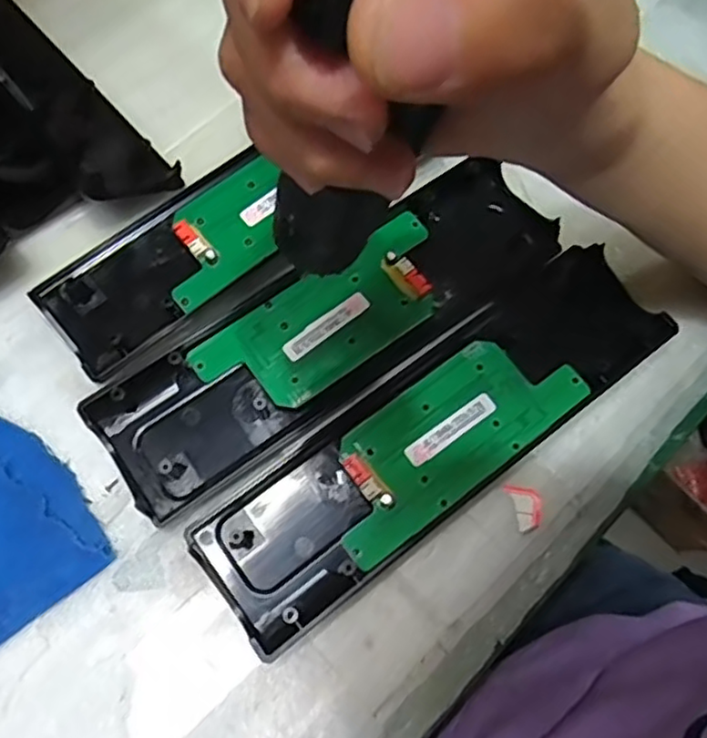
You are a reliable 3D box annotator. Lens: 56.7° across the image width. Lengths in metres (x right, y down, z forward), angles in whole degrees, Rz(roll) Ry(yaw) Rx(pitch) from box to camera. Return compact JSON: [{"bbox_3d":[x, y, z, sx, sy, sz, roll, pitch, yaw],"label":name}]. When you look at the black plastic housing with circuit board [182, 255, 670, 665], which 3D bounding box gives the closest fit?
[{"bbox_3d":[0.041,0.029,0.312,0.243,0.016,0.068,-35,76,-12],"label":"black plastic housing with circuit board"}]

